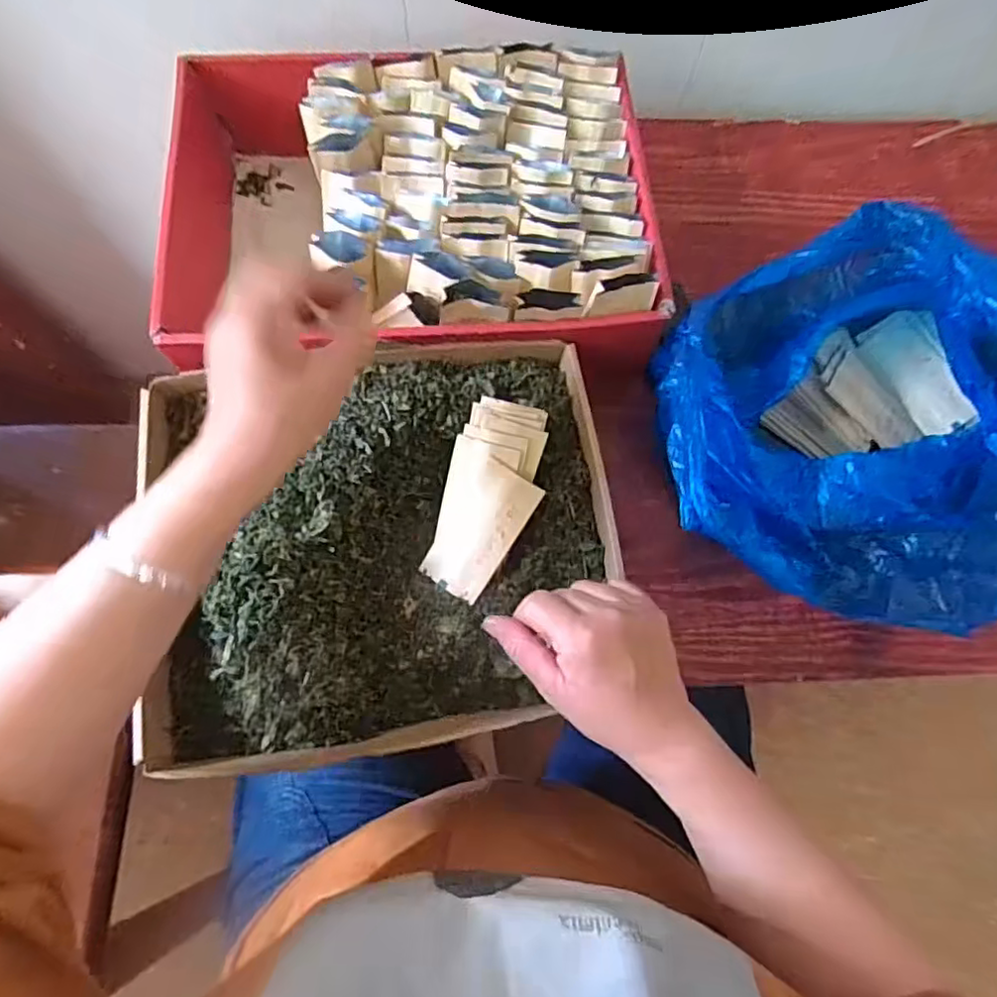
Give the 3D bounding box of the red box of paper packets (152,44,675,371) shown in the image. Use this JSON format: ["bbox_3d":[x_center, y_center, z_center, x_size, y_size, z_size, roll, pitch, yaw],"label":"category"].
[{"bbox_3d":[-0.082,-0.251,0.549,0.406,0.108,0.297,-3,72,-2],"label":"red box of paper packets"}]

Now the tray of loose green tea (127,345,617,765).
[{"bbox_3d":[-0.079,0.035,0.468,0.319,0.077,0.275,-7,72,-3],"label":"tray of loose green tea"}]

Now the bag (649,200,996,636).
[{"bbox_3d":[0.292,-0.067,0.499,0.310,0.137,0.297,17,73,5],"label":"bag"}]

